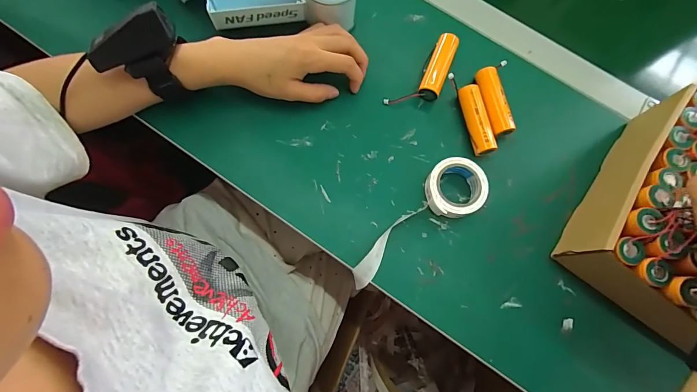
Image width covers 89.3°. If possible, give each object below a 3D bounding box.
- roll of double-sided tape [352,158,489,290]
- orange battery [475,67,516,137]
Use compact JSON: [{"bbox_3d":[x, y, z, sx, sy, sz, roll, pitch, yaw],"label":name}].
[{"bbox_3d":[0.066,0.027,0.335,0.159,0.021,0.052,-42,81,-9],"label":"roll of double-sided tape"},{"bbox_3d":[0.150,-0.097,0.367,0.024,0.019,0.070,-13,78,-4],"label":"orange battery"}]

